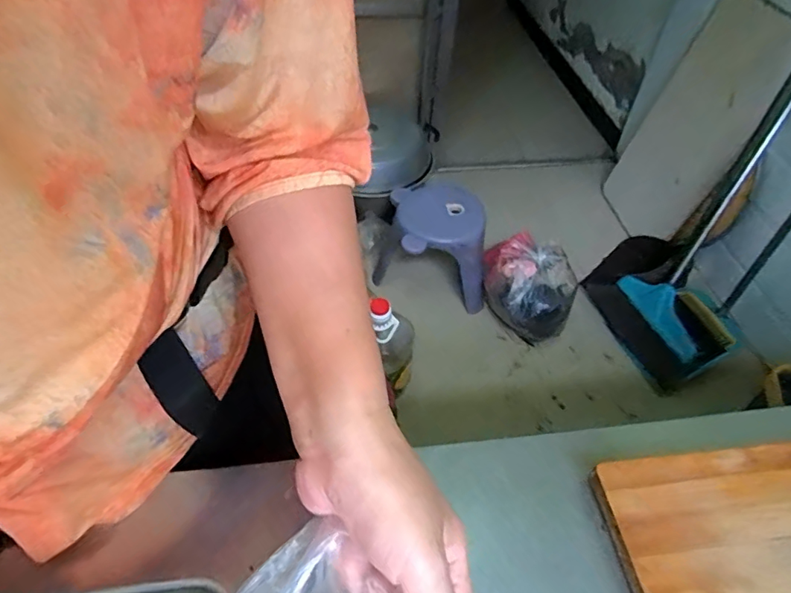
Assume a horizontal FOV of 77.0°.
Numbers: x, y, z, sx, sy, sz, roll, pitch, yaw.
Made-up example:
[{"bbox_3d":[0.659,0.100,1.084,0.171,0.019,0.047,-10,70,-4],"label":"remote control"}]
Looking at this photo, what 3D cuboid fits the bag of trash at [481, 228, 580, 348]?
[{"bbox_3d":[0.361,-0.015,1.397,0.268,0.228,0.195,26,53,20],"label":"bag of trash"}]

